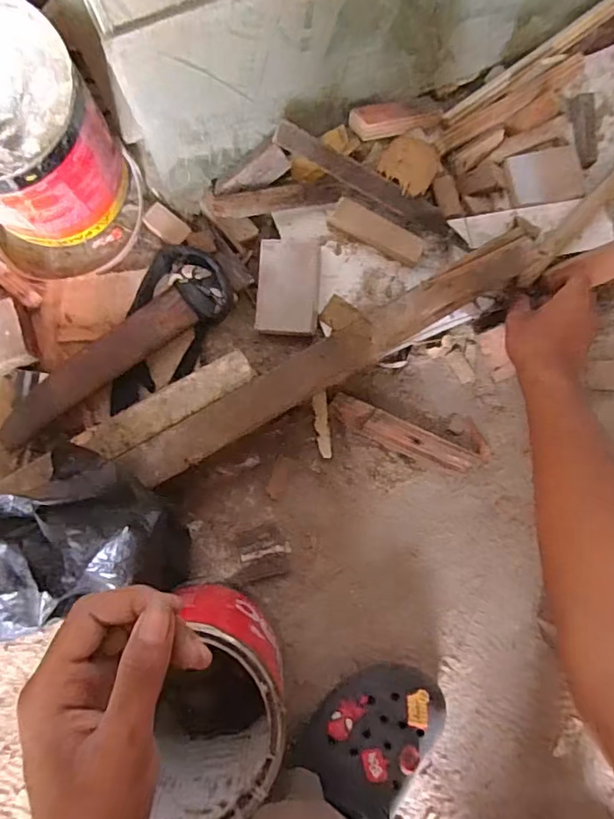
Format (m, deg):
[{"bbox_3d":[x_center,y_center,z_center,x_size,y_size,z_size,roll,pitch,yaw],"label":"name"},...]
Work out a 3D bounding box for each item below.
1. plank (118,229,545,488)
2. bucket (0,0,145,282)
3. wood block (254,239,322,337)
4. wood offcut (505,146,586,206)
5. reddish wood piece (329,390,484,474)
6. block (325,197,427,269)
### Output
[{"bbox_3d":[0.029,-0.049,0.502,0.424,0.018,0.041,-30,86,-7],"label":"plank"},{"bbox_3d":[-0.259,-0.235,0.483,0.159,0.149,0.180,-36,87,-7],"label":"bucket"},{"bbox_3d":[-0.019,-0.126,0.563,0.064,0.020,0.094,5,83,-3],"label":"wood block"},{"bbox_3d":[0.258,-0.250,0.580,0.079,0.012,0.061,-13,84,-5],"label":"wood offcut"},{"bbox_3d":[0.101,0.028,0.561,0.164,0.011,0.029,25,82,-1],"label":"reddish wood piece"},{"bbox_3d":[0.074,-0.187,0.570,0.102,0.015,0.029,25,82,-1],"label":"block"}]

